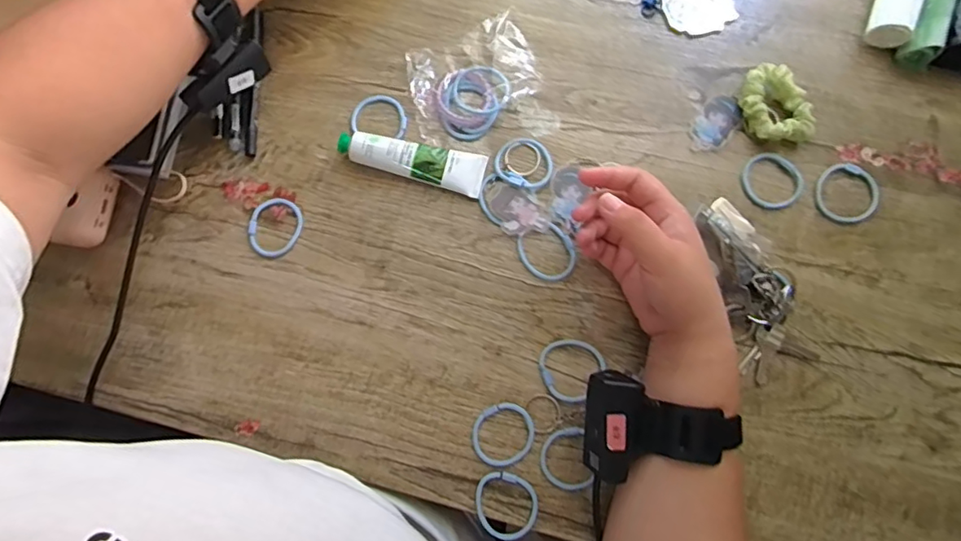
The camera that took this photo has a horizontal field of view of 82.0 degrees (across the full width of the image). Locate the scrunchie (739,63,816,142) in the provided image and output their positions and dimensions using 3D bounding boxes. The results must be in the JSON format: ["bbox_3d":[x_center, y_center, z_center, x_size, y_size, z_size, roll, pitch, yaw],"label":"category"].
[{"bbox_3d":[0.241,-0.134,0.456,0.048,0.020,0.069,-33,81,-5],"label":"scrunchie"}]

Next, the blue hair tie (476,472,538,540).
[{"bbox_3d":[0.019,0.176,0.412,0.047,0.006,0.048,0,80,1],"label":"blue hair tie"}]

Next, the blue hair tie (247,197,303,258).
[{"bbox_3d":[-0.171,-0.036,0.461,0.042,0.004,0.050,19,80,4],"label":"blue hair tie"}]

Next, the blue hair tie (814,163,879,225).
[{"bbox_3d":[0.297,-0.062,0.447,0.049,0.004,0.050,0,80,1],"label":"blue hair tie"}]

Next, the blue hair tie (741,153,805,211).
[{"bbox_3d":[0.239,-0.073,0.452,0.048,0.005,0.048,0,80,1],"label":"blue hair tie"}]

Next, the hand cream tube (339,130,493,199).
[{"bbox_3d":[-0.056,-0.092,0.457,0.120,0.022,0.034,14,80,4],"label":"hand cream tube"}]

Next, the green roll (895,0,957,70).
[{"bbox_3d":[0.383,-0.239,0.463,0.026,0.038,0.141,21,81,5],"label":"green roll"}]

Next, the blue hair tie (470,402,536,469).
[{"bbox_3d":[0.017,0.126,0.424,0.045,0.004,0.049,29,81,6],"label":"blue hair tie"}]

